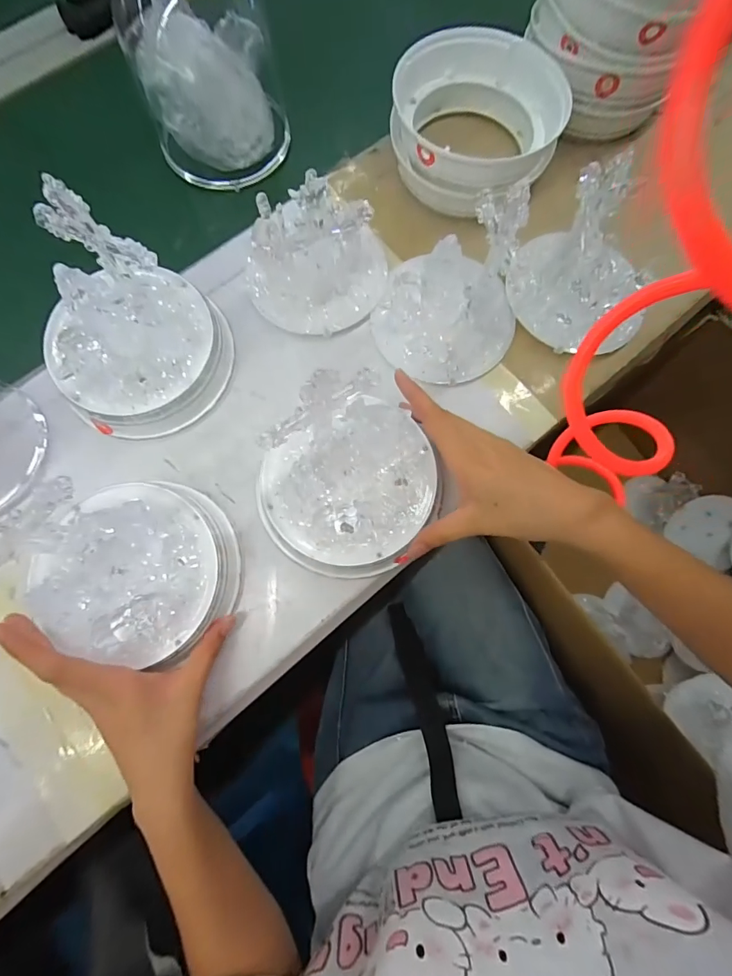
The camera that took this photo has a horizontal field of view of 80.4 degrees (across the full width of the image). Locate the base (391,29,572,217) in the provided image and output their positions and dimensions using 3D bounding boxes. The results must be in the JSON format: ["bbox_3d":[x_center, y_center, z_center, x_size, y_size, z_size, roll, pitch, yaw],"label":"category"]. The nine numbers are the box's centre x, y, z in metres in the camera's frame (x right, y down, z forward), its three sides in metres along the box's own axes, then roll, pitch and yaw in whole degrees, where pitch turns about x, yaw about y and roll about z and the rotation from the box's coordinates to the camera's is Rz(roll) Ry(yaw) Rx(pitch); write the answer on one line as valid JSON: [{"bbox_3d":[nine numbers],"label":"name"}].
[{"bbox_3d":[0.102,-0.342,0.413,0.151,0.062,0.121,-16,79,-4],"label":"base"}]

